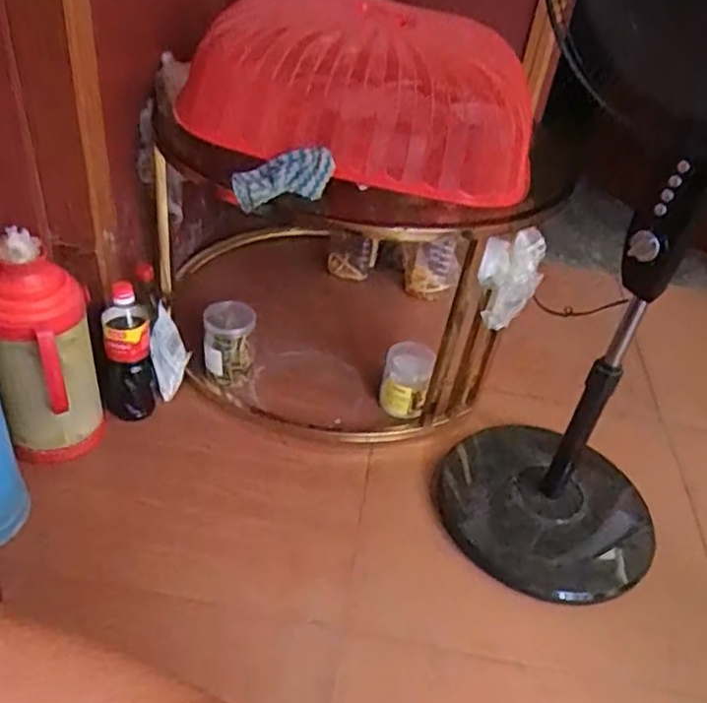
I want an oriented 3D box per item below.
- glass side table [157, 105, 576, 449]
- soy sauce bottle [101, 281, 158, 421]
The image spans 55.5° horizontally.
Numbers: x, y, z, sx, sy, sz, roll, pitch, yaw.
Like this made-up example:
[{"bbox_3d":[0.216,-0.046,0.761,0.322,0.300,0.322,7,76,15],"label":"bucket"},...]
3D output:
[{"bbox_3d":[-0.055,-0.187,1.387,0.807,0.556,0.652,26,41,20],"label":"glass side table"},{"bbox_3d":[-0.390,0.016,1.150,0.087,0.264,0.078,-4,40,-16],"label":"soy sauce bottle"}]

